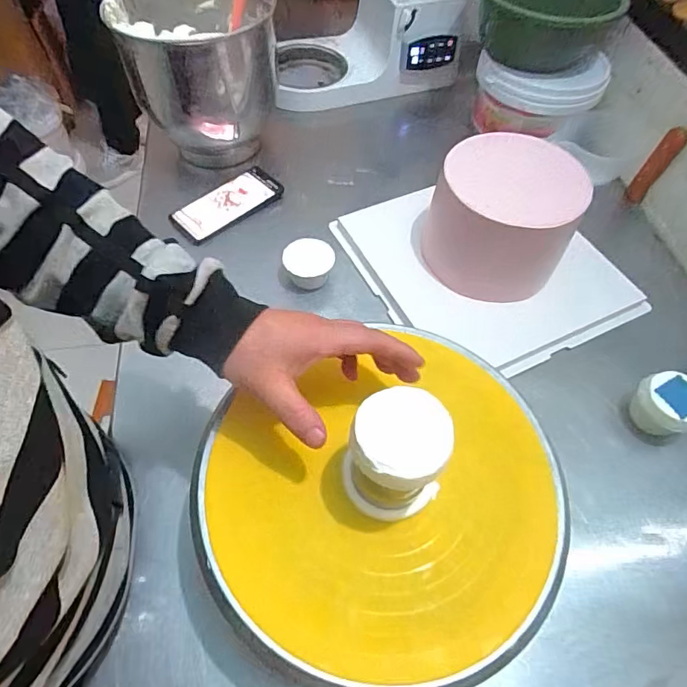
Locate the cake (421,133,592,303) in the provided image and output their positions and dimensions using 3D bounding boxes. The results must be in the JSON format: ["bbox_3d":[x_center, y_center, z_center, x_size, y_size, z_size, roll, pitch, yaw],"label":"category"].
[{"bbox_3d":[0.197,-0.156,0.615,0.168,0.138,0.159,1,58,-1],"label":"cake"}]

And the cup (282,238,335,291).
[{"bbox_3d":[-0.049,-0.101,0.643,0.066,0.042,0.071,1,58,-1],"label":"cup"}]

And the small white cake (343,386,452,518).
[{"bbox_3d":[0.039,0.082,0.343,0.066,0.095,0.064,1,58,-1],"label":"small white cake"}]

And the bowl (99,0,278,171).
[{"bbox_3d":[-0.208,-0.394,0.730,0.203,0.231,0.218,1,58,-1],"label":"bowl"}]

